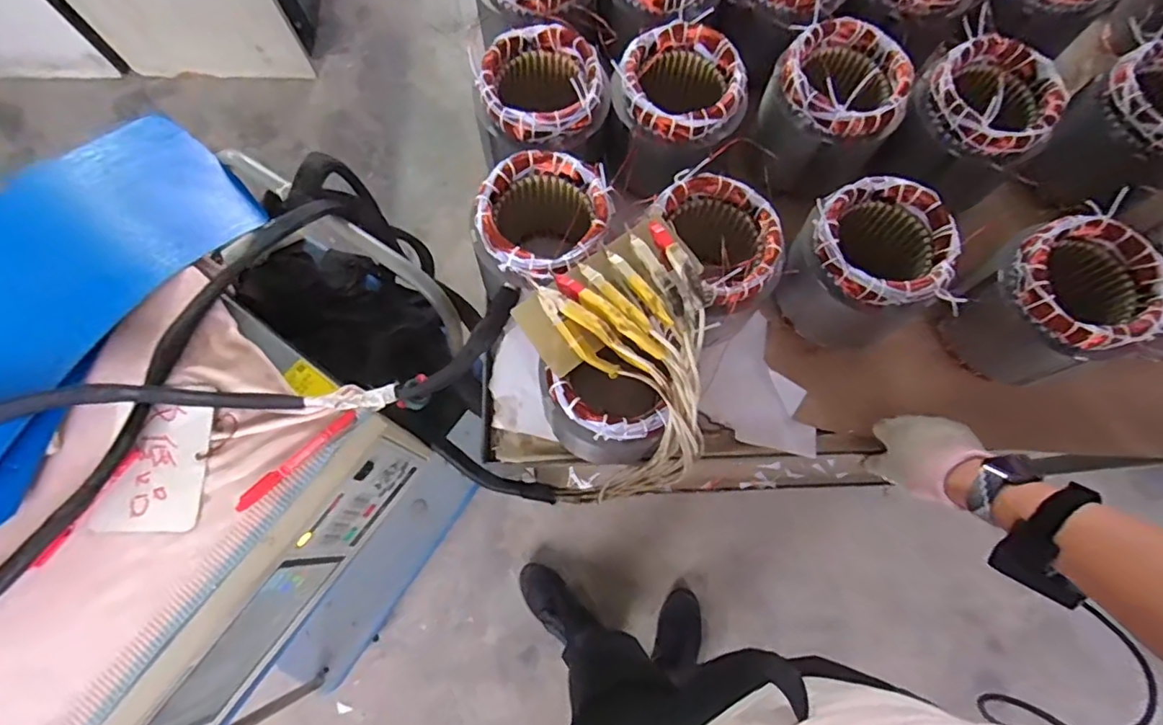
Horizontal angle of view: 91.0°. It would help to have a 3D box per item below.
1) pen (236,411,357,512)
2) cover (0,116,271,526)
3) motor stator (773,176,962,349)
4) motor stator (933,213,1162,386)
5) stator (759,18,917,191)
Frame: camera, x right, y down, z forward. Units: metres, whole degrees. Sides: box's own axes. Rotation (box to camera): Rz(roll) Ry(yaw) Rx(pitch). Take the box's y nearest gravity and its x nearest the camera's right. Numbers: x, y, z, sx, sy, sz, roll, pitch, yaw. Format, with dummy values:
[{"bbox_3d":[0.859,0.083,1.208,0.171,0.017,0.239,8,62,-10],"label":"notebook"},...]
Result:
[{"bbox_3d":[-0.287,0.098,0.578,0.014,0.012,0.137,44,78,8],"label":"pen"},{"bbox_3d":[-0.646,0.000,0.649,0.271,0.139,0.698,25,76,3],"label":"cover"},{"bbox_3d":[0.313,-0.101,0.655,0.138,0.167,0.143,1,76,-2],"label":"motor stator"},{"bbox_3d":[0.510,-0.065,0.643,0.154,0.153,0.145,-33,80,-10],"label":"motor stator"},{"bbox_3d":[0.299,-0.311,0.703,0.152,0.139,0.147,40,78,7],"label":"stator"}]

